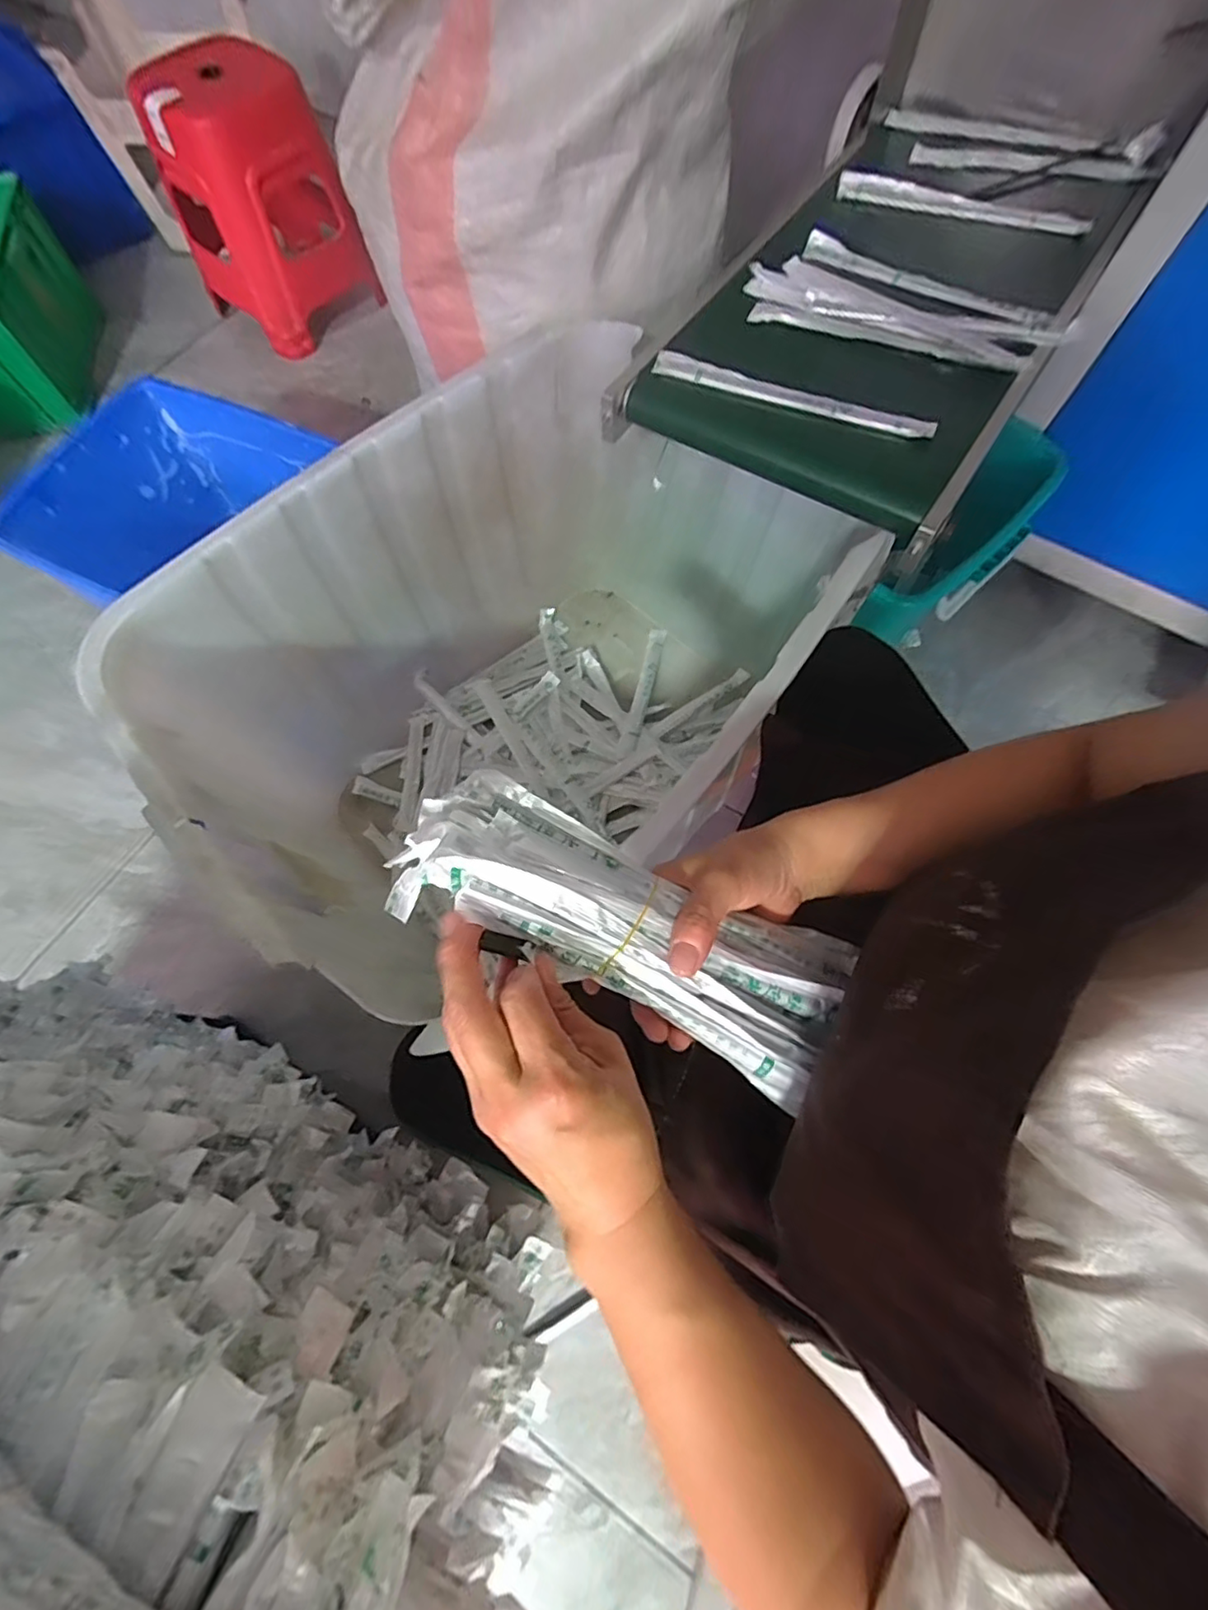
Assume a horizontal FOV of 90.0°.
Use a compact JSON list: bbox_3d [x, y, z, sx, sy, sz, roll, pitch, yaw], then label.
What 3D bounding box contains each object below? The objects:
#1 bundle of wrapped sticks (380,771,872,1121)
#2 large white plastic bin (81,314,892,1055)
[{"bbox_3d":[0.020,0.062,0.303,0.240,0.040,0.085,28,71,-10],"label":"bundle of wrapped sticks"},{"bbox_3d":[-0.084,-0.133,0.765,0.703,0.428,0.511,-43,75,-14],"label":"large white plastic bin"}]

